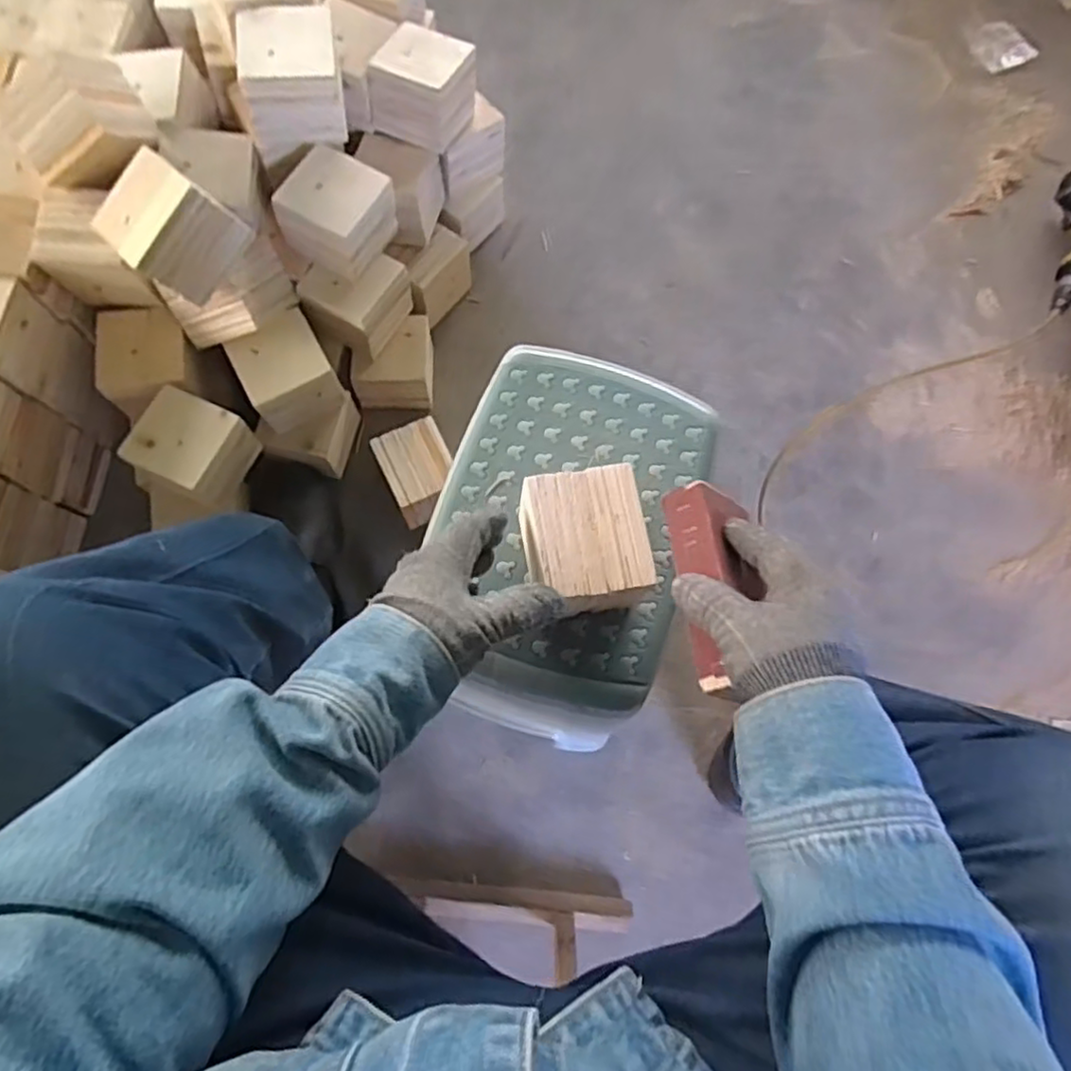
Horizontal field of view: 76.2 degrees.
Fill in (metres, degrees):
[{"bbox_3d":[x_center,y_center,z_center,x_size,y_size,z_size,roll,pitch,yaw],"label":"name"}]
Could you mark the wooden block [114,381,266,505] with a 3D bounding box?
[{"bbox_3d":[-0.389,-0.098,0.772,0.107,0.072,0.101,23,74,3],"label":"wooden block"}]

